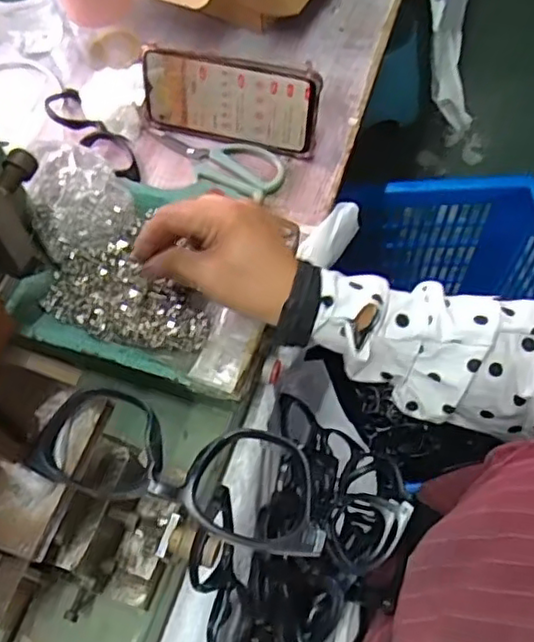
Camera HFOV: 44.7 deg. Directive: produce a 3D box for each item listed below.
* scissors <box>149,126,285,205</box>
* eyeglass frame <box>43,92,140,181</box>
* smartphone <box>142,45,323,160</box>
[{"bbox_3d":[-0.051,-0.155,0.612,0.144,0.011,0.057,24,66,15],"label":"scissors"},{"bbox_3d":[-0.168,-0.180,0.624,0.042,0.024,0.151,-38,67,-16],"label":"eyeglass frame"},{"bbox_3d":[-0.036,-0.203,0.594,0.165,0.080,0.008,15,46,9],"label":"smartphone"}]

